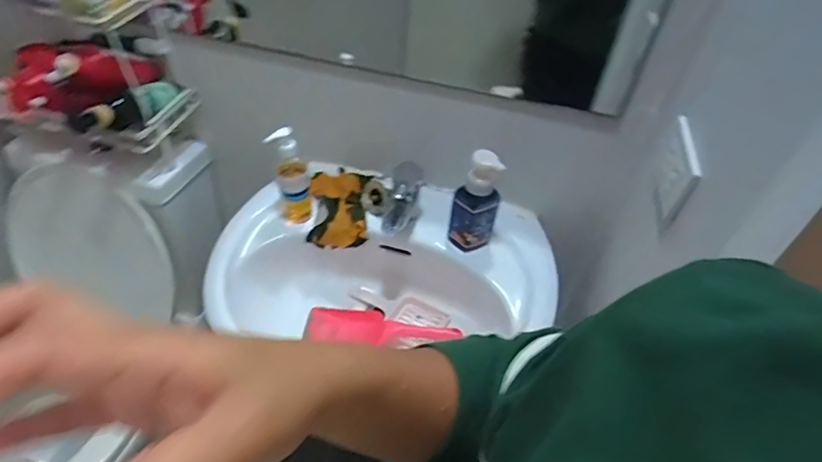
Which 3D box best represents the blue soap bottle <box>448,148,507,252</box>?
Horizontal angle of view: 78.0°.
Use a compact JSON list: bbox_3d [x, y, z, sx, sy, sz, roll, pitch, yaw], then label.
[{"bbox_3d":[0.101,-0.041,0.793,0.069,0.186,0.046,15,49,8],"label":"blue soap bottle"}]

